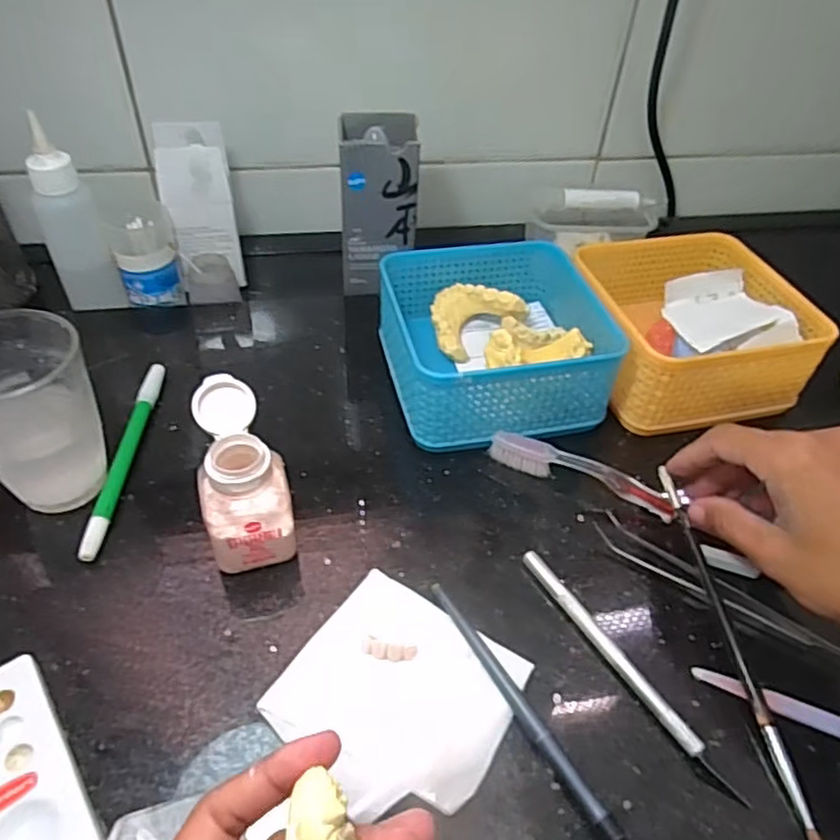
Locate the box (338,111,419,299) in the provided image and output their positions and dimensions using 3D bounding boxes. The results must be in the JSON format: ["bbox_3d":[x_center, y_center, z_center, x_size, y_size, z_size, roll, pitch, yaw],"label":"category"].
[{"bbox_3d":[-0.033,-0.162,0.497,0.060,0.114,0.054,-2,46,-8],"label":"box"}]

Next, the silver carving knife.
[{"bbox_3d":[0.095,0.114,0.309,0.009,0.008,0.137,-22,52,-25],"label":"silver carving knife"}]

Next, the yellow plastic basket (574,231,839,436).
[{"bbox_3d":[0.178,-0.065,0.457,0.135,0.064,0.135,-8,47,-13],"label":"yellow plastic basket"}]

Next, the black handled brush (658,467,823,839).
[{"bbox_3d":[0.149,0.102,0.318,0.006,0.006,0.187,-1,51,-8],"label":"black handled brush"}]

